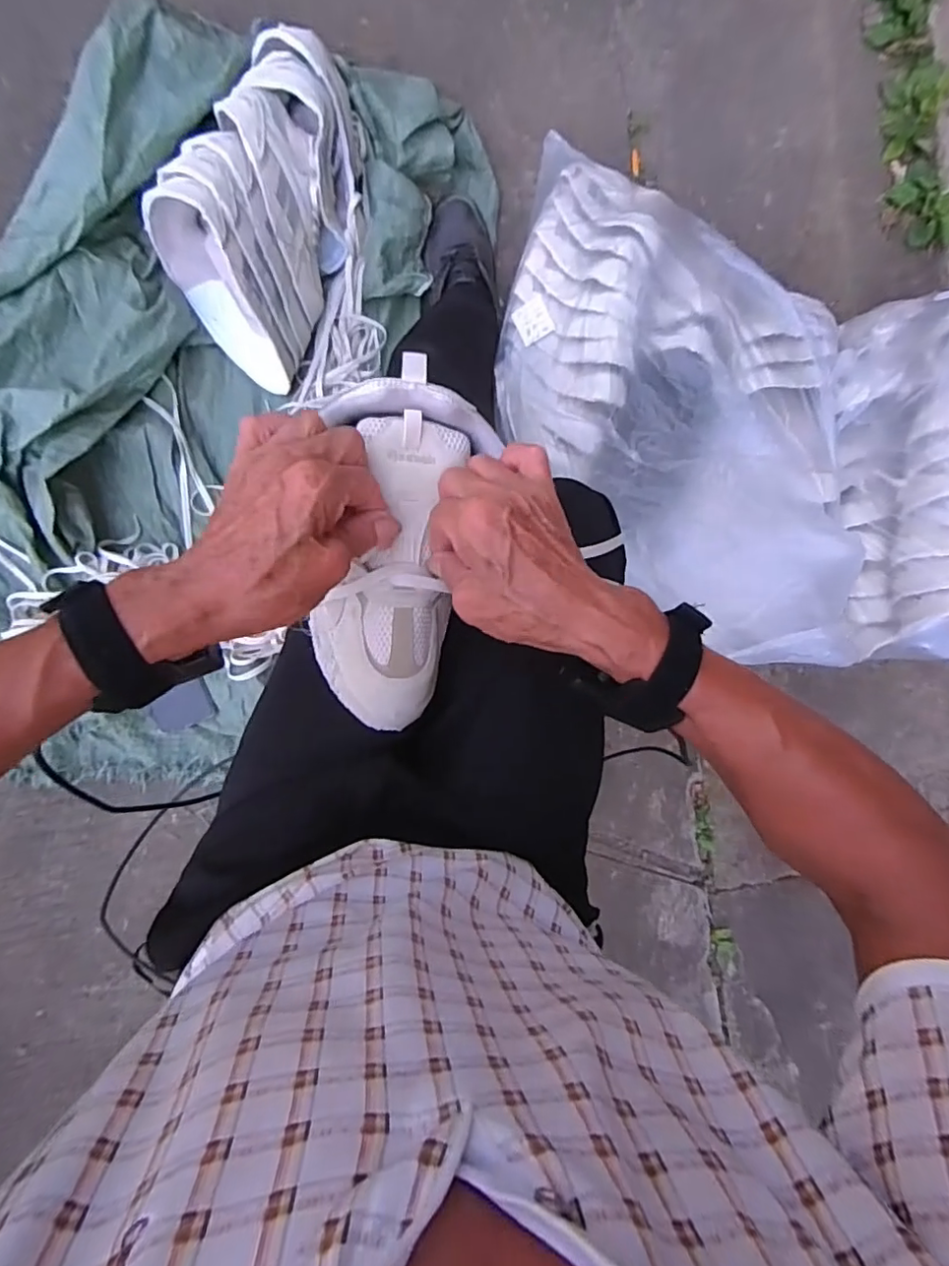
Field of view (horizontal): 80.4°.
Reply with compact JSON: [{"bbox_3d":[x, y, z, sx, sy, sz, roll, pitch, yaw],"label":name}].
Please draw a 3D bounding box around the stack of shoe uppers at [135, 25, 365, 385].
[{"bbox_3d":[-0.248,-0.519,0.683,0.199,0.140,0.342,24,88,-9],"label":"stack of shoe uppers"}]

